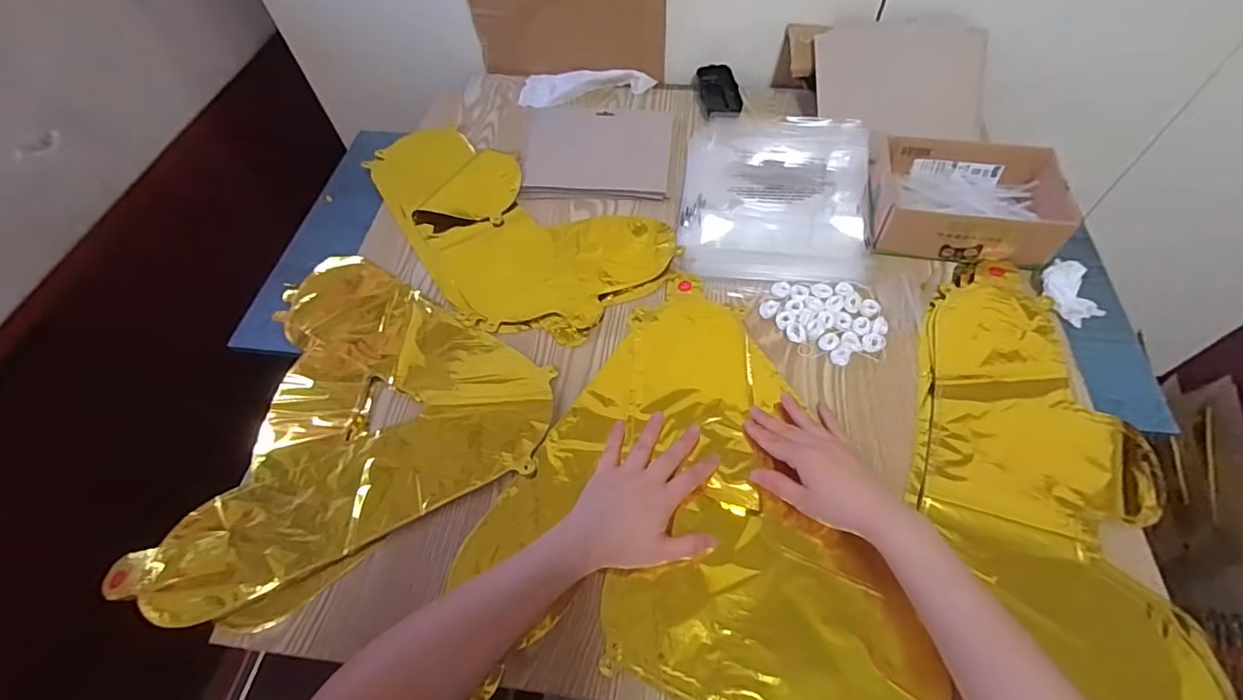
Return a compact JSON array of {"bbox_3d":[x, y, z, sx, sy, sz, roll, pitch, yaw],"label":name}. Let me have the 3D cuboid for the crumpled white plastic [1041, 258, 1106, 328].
[{"bbox_3d":[0.476,-0.060,0.579,0.068,0.040,0.069,-21,60,-10],"label":"crumpled white plastic"}]

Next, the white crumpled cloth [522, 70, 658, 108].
[{"bbox_3d":[-0.051,-0.390,0.791,0.193,0.020,0.064,-3,58,1],"label":"white crumpled cloth"}]

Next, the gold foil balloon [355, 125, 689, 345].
[{"bbox_3d":[-0.158,-0.165,0.674,0.422,0.016,0.227,39,67,23],"label":"gold foil balloon"}]

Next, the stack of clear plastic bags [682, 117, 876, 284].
[{"bbox_3d":[0.190,-0.200,0.667,0.218,0.022,0.270,7,59,7],"label":"stack of clear plastic bags"}]

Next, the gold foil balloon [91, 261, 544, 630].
[{"bbox_3d":[-0.293,0.084,0.524,0.357,0.008,0.354,29,64,19],"label":"gold foil balloon"}]

